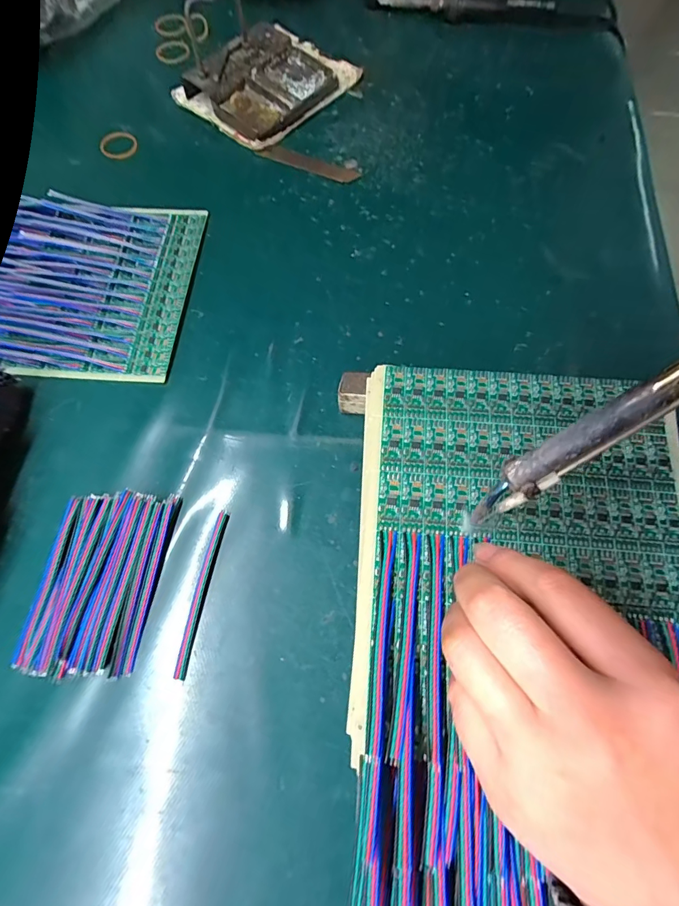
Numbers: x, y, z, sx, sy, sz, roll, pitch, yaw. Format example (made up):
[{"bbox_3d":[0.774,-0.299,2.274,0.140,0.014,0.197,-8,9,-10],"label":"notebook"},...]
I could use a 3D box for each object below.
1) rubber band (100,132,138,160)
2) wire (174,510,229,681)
[{"bbox_3d":[-0.202,-0.281,0.386,0.033,0.005,0.028,-26,81,-11],"label":"rubber band"},{"bbox_3d":[-0.083,0.081,0.251,0.010,0.005,0.093,9,69,3],"label":"wire"}]

